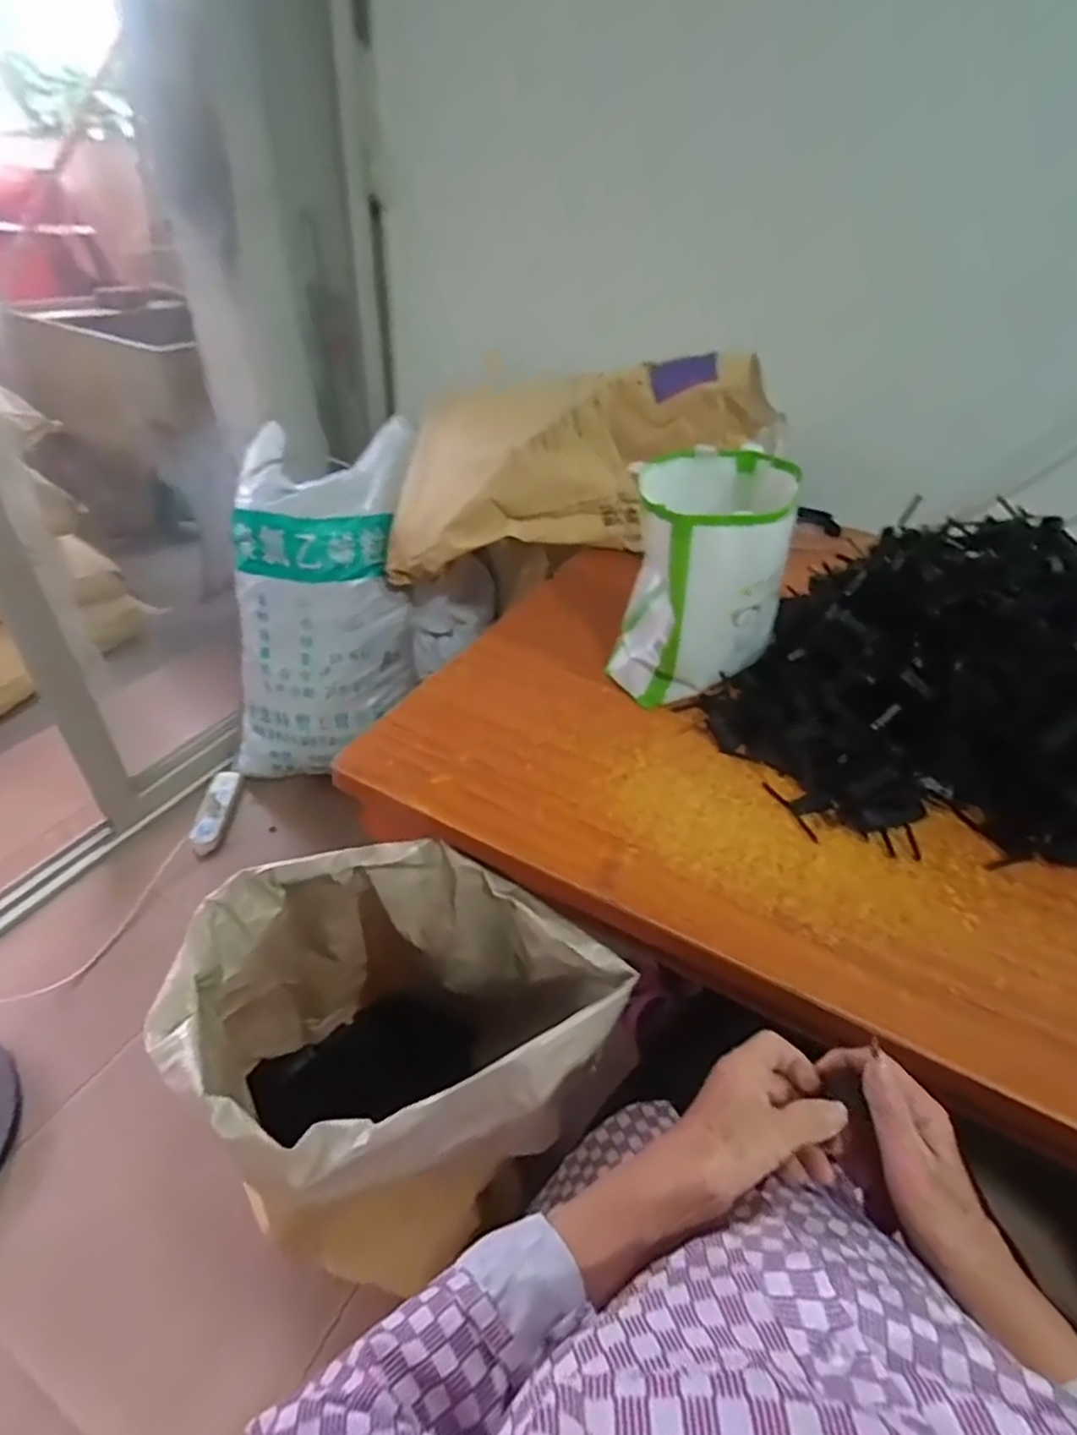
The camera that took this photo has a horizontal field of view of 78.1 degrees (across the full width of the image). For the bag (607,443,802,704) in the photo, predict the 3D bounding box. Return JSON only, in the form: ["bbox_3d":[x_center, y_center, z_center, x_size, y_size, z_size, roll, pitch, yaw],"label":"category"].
[{"bbox_3d":[0.192,-0.171,0.800,0.170,0.242,0.210,4,39,0],"label":"bag"}]

